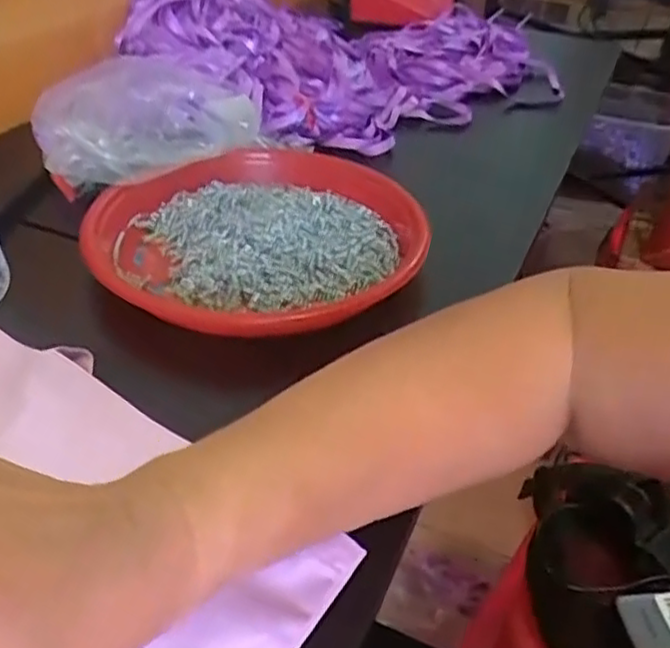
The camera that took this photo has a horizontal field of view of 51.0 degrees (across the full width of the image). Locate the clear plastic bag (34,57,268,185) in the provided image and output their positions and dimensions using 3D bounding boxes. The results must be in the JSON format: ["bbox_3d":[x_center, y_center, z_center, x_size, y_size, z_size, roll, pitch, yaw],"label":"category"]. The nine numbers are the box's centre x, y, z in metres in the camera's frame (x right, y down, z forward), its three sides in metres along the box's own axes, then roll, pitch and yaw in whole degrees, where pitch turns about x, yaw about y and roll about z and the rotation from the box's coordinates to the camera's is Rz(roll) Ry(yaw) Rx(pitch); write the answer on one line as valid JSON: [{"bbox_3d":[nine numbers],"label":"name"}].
[{"bbox_3d":[-0.150,-0.166,0.579,0.176,0.072,0.117,-26,47,-32],"label":"clear plastic bag"}]

